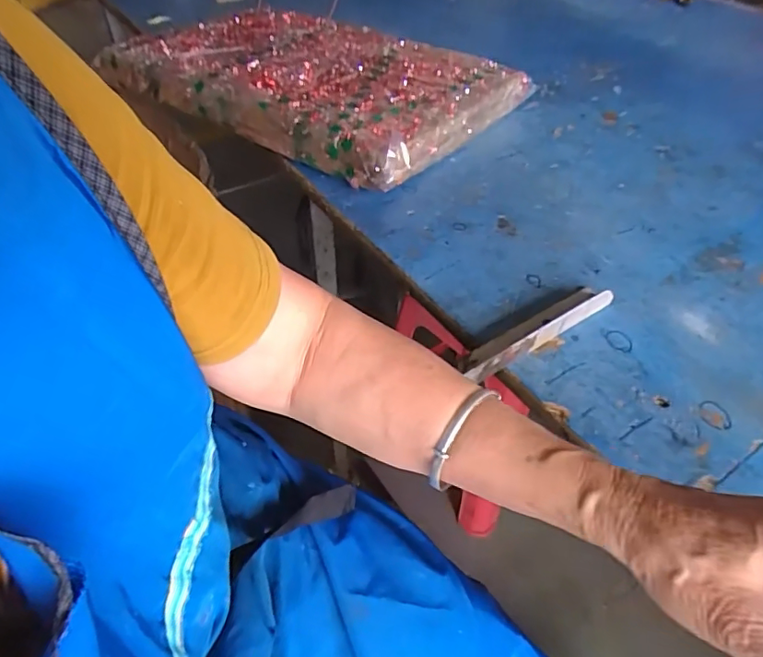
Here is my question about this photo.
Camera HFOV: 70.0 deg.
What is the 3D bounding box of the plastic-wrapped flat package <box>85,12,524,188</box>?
[{"bbox_3d":[-0.084,-0.347,0.770,0.472,0.069,0.346,27,51,22],"label":"plastic-wrapped flat package"}]

